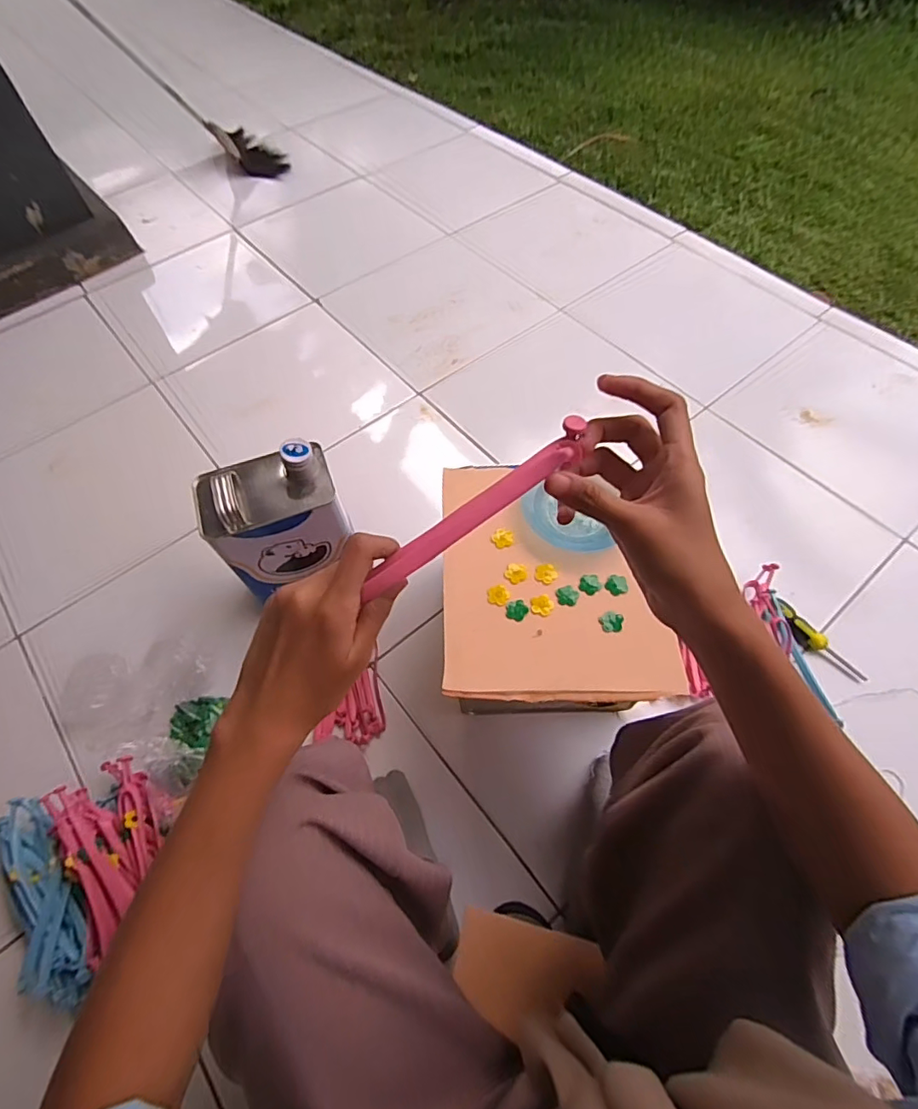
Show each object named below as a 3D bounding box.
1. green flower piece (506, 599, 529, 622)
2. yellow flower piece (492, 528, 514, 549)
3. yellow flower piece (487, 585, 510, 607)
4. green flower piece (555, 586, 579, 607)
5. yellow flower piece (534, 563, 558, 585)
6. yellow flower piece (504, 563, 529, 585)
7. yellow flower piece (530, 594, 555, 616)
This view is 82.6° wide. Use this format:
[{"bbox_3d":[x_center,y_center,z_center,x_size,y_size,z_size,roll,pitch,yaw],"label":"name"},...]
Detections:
[{"bbox_3d":[0.062,0.060,0.556,0.024,0.004,0.023,-1,61,2],"label":"green flower piece"},{"bbox_3d":[0.050,-0.019,0.600,0.024,0.005,0.024,-1,61,2],"label":"yellow flower piece"},{"bbox_3d":[0.043,0.043,0.570,0.024,0.004,0.024,-1,61,2],"label":"yellow flower piece"},{"bbox_3d":[0.116,0.044,0.565,0.024,0.006,0.022,-1,61,2],"label":"green flower piece"},{"bbox_3d":[0.097,0.020,0.579,0.024,0.004,0.026,-1,61,2],"label":"yellow flower piece"},{"bbox_3d":[0.063,0.022,0.576,0.025,0.005,0.024,14,62,9],"label":"yellow flower piece"},{"bbox_3d":[0.089,0.054,0.558,0.024,0.004,0.024,-1,61,2],"label":"yellow flower piece"}]

